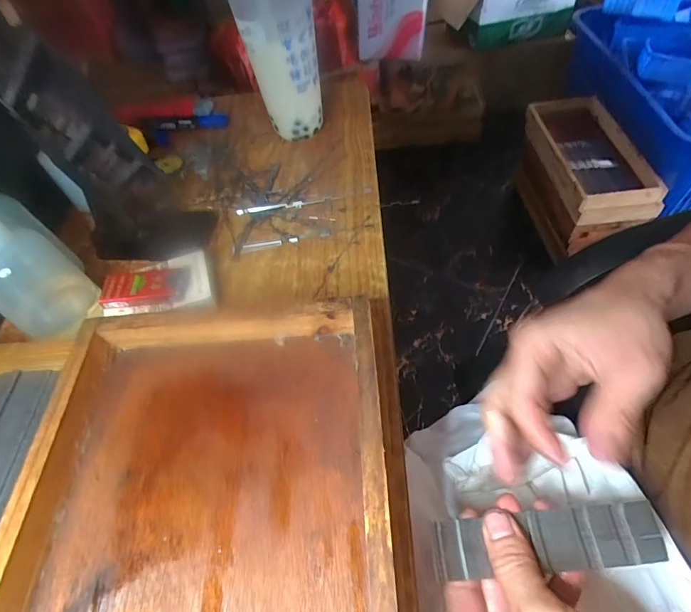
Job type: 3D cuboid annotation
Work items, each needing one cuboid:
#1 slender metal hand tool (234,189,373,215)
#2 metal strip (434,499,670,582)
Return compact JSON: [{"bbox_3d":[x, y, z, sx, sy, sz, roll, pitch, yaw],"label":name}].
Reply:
[{"bbox_3d":[-0.042,-0.107,0.422,0.137,0.004,0.010,-11,53,-1],"label":"slender metal hand tool"},{"bbox_3d":[0.123,0.141,0.248,0.136,0.007,0.033,-4,56,-3],"label":"metal strip"}]

